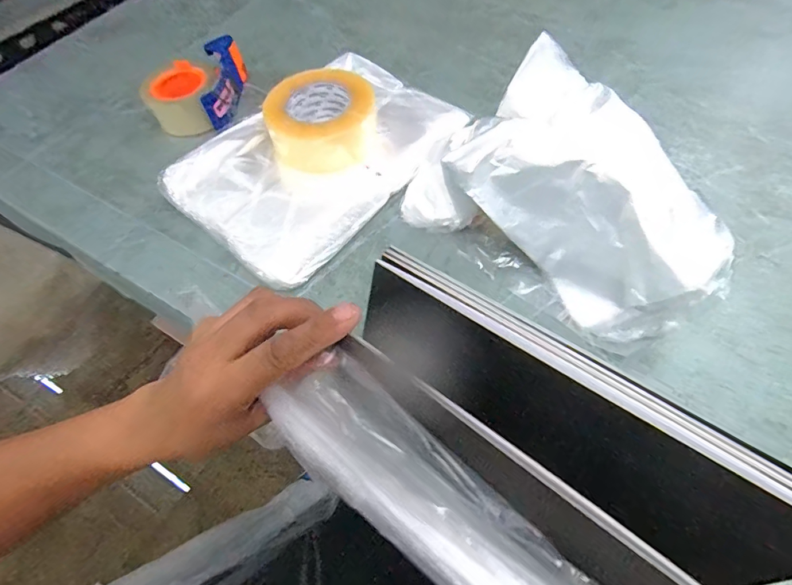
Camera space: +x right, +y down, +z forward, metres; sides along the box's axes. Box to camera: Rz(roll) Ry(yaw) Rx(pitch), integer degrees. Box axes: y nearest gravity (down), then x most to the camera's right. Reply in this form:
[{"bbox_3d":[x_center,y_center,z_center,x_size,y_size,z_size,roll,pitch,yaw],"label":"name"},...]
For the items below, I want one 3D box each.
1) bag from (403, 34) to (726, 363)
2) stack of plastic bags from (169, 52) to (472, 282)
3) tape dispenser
[{"bbox_3d":[0.169,-0.102,0.437,0.318,0.126,0.183,40,67,23],"label":"bag"},{"bbox_3d":[-0.090,-0.172,0.539,0.217,0.044,0.335,38,67,22],"label":"stack of plastic bags"},{"bbox_3d":[-0.298,-0.308,0.632,0.120,0.055,0.146,-1,58,2],"label":"tape dispenser"}]

